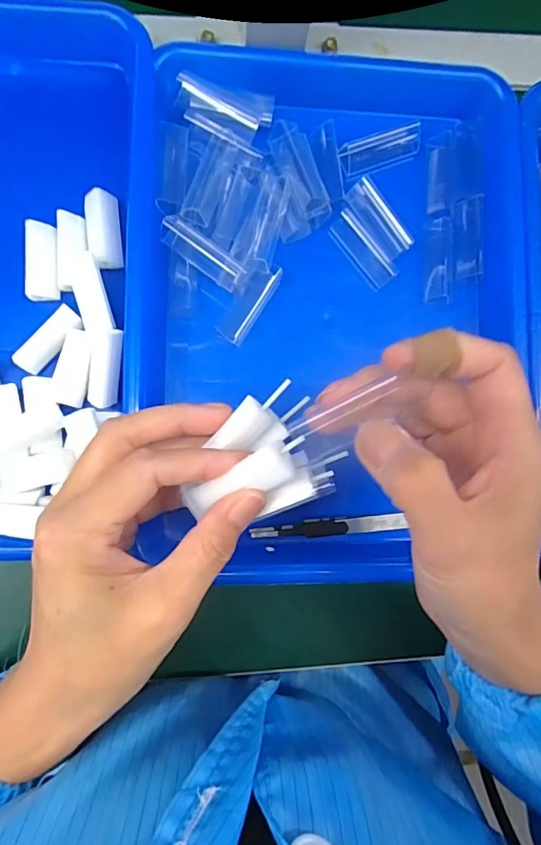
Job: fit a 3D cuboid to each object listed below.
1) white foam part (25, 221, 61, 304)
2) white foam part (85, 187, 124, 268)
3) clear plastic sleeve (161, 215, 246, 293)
[{"bbox_3d":[-0.138,-0.097,0.279,0.017,0.009,0.046,2,98,-5],"label":"white foam part"},{"bbox_3d":[-0.104,-0.119,0.285,0.020,0.011,0.046,-5,87,-6],"label":"white foam part"},{"bbox_3d":[-0.043,-0.106,0.287,0.056,0.007,0.018,37,84,-2],"label":"clear plastic sleeve"}]

